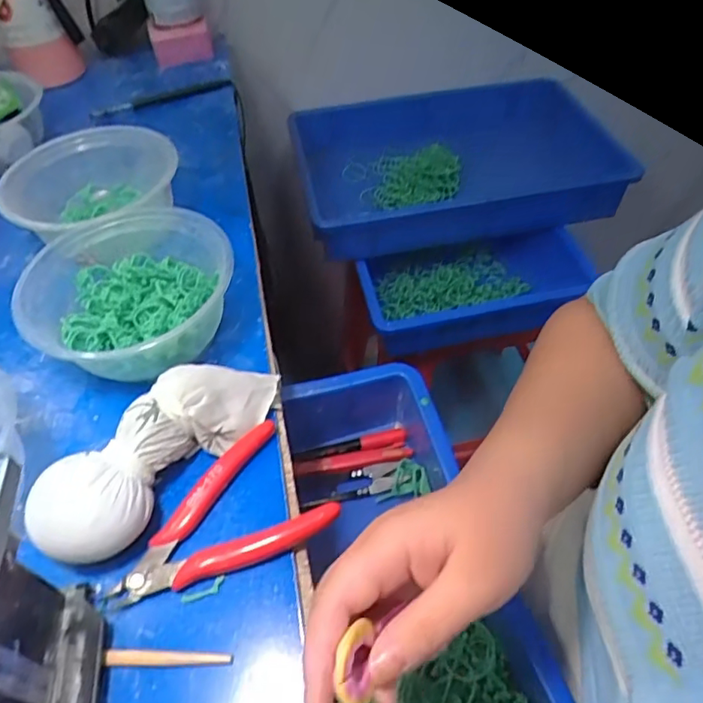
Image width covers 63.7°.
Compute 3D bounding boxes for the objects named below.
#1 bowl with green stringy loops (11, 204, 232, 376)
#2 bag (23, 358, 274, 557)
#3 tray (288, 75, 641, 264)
[{"bbox_3d":[-0.145,-0.033,0.390,0.132,0.060,0.127,-2,50,3],"label":"bowl with green stringy loops"},{"bbox_3d":[-0.106,0.055,0.325,0.063,0.043,0.151,27,57,24],"label":"bag"},{"bbox_3d":[0.131,-0.271,0.807,0.406,0.080,0.281,-9,50,-2],"label":"tray"}]

